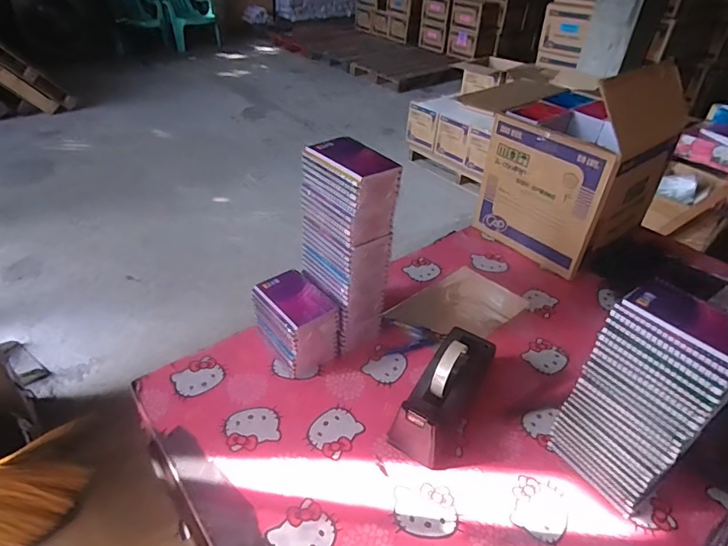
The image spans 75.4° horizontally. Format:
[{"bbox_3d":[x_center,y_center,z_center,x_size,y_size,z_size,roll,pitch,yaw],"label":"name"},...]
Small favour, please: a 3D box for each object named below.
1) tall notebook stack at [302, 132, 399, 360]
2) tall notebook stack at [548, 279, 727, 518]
[{"bbox_3d":[-0.031,-0.034,0.807,0.109,0.348,0.132,-24,45,-30],"label":"tall notebook stack"},{"bbox_3d":[0.360,0.168,0.612,0.095,0.291,0.138,-22,44,-28],"label":"tall notebook stack"}]

